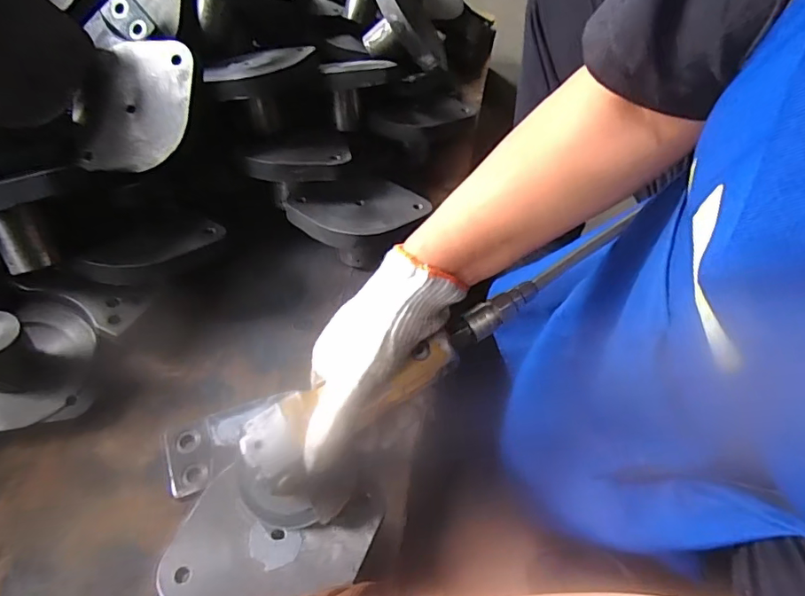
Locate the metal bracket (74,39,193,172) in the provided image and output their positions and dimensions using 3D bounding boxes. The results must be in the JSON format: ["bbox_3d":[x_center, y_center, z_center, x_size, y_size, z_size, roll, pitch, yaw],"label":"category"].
[{"bbox_3d":[-0.288,-0.205,0.534,0.120,0.009,0.142,16,93,9],"label":"metal bracket"}]

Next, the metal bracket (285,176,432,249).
[{"bbox_3d":[-0.052,-0.111,0.600,0.161,0.024,0.103,-14,60,-14],"label":"metal bracket"}]

